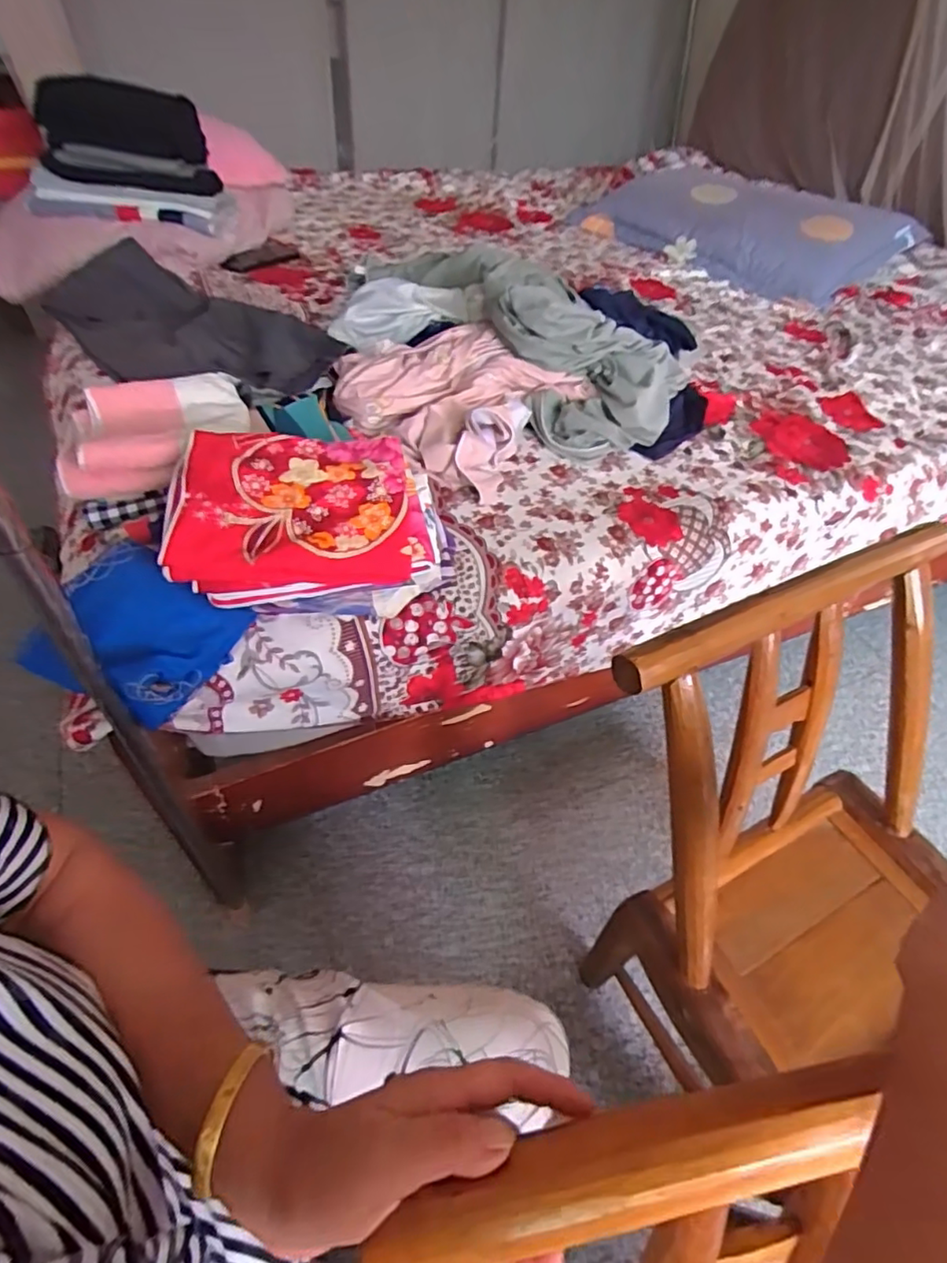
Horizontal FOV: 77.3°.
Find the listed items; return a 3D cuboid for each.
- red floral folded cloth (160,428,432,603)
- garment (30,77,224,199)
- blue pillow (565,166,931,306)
[{"bbox_3d":[-0.165,-0.115,0.583,0.236,0.084,0.154,-6,50,-9],"label":"red floral folded cloth"},{"bbox_3d":[-0.576,-0.819,0.982,0.249,0.127,0.110,-10,50,-12],"label":"garment"},{"bbox_3d":[0.644,-0.994,1.427,0.455,0.116,0.664,-30,57,-27],"label":"blue pillow"}]

